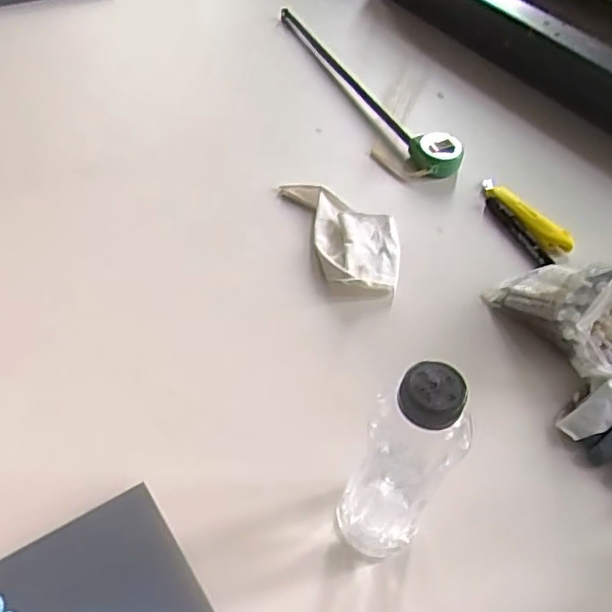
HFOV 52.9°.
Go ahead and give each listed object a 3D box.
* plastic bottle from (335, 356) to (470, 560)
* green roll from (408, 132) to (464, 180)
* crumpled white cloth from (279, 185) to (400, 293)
[{"bbox_3d":[0.070,0.118,0.457,0.053,0.225,0.059,21,51,9],"label":"plastic bottle"},{"bbox_3d":[0.182,-0.206,0.855,0.069,0.039,0.051,1,51,-7],"label":"green roll"},{"bbox_3d":[0.057,-0.090,0.759,0.113,0.028,0.190,-11,53,-16],"label":"crumpled white cloth"}]

